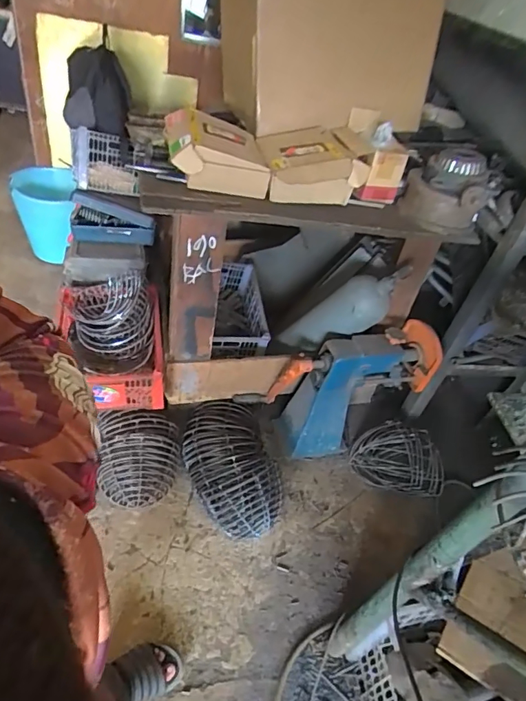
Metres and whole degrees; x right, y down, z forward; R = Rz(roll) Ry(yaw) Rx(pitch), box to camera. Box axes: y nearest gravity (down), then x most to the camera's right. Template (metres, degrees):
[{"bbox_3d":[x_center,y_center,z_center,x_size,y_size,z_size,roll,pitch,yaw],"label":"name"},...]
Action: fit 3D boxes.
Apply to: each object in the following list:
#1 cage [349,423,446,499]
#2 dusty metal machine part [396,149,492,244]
[{"bbox_3d":[0.448,0.345,1.527,0.298,0.121,0.207,17,41,3],"label":"cage"},{"bbox_3d":[0.501,-0.416,1.262,0.243,0.196,0.159,23,42,10],"label":"dusty metal machine part"}]

